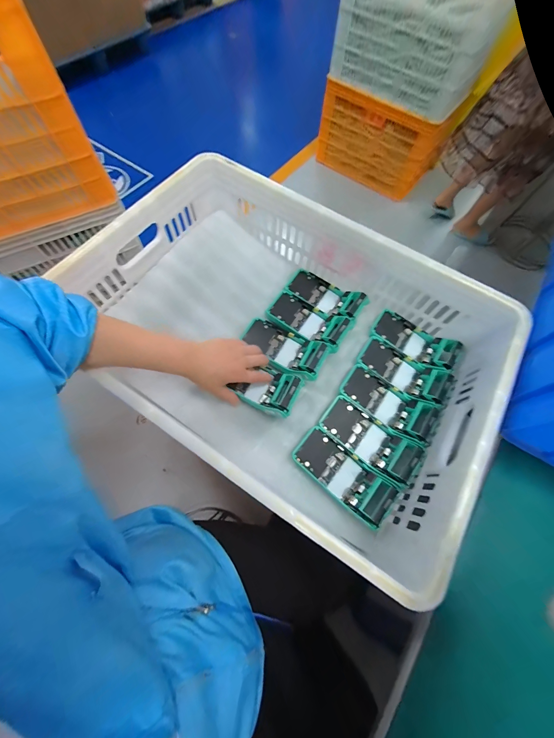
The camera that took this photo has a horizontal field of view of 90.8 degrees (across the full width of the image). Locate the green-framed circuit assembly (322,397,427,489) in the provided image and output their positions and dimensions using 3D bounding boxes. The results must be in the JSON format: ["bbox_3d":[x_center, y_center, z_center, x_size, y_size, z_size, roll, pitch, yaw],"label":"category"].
[{"bbox_3d":[0.160,0.121,0.473,0.168,0.048,0.075,37,70,12],"label":"green-framed circuit assembly"}]

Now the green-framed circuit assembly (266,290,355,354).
[{"bbox_3d":[0.066,-0.105,0.567,0.169,0.050,0.090,35,70,11],"label":"green-framed circuit assembly"}]

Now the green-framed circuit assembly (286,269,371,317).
[{"bbox_3d":[0.106,-0.162,0.589,0.166,0.042,0.072,32,70,10],"label":"green-framed circuit assembly"}]

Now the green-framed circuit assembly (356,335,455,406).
[{"bbox_3d":[0.242,0.003,0.527,0.166,0.048,0.079,35,70,11],"label":"green-framed circuit assembly"}]

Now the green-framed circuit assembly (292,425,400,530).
[{"bbox_3d":[0.111,0.175,0.454,0.171,0.049,0.076,39,71,13],"label":"green-framed circuit assembly"}]

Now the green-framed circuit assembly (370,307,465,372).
[{"bbox_3d":[0.277,-0.060,0.546,0.161,0.033,0.076,35,70,11],"label":"green-framed circuit assembly"}]

